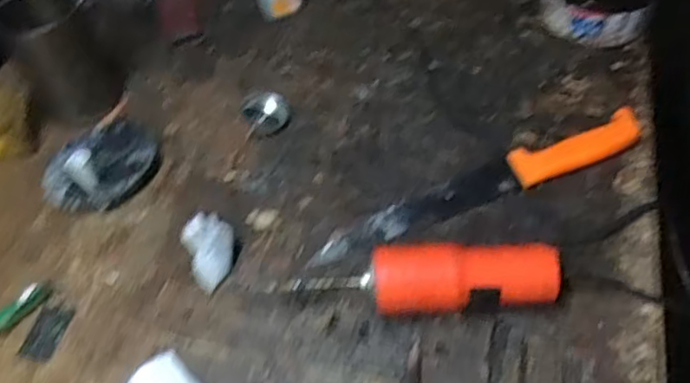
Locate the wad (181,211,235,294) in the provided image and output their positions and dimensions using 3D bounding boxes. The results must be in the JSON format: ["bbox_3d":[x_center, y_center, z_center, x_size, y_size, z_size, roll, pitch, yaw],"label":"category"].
[{"bbox_3d":[-0.103,0.043,0.482,0.037,0.025,0.060,-22,52,-13],"label":"wad"}]

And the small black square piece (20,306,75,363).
[{"bbox_3d":[-0.222,0.106,0.465,0.025,0.004,0.042,4,51,9],"label":"small black square piece"}]

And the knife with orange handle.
[{"bbox_3d":[0.110,-0.007,0.509,0.291,0.017,0.036,-19,51,-10],"label":"knife with orange handle"}]

